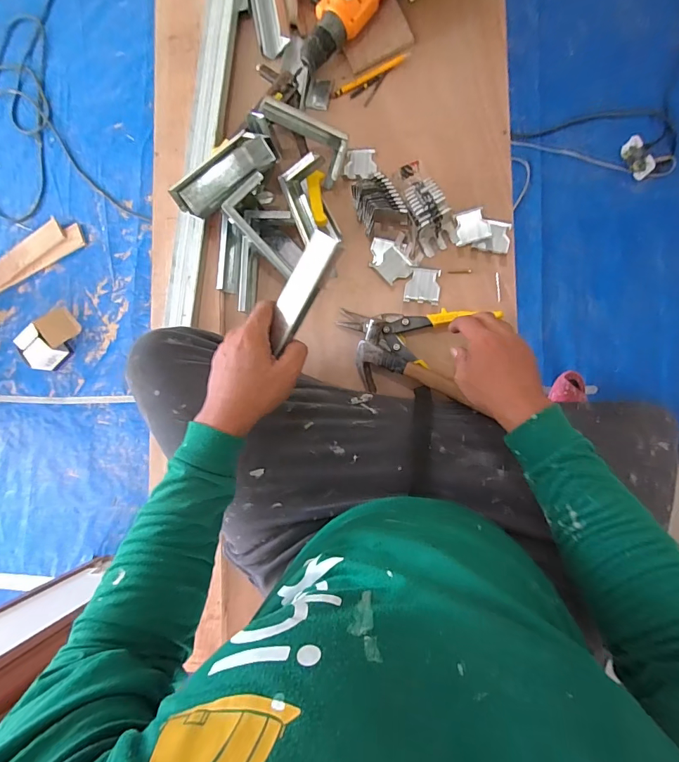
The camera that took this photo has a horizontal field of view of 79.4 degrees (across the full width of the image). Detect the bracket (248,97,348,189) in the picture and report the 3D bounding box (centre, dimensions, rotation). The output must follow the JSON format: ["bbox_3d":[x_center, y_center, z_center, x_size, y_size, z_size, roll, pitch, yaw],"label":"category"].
[{"bbox_3d":[-0.062,-0.372,0.633,0.152,0.042,0.071,22,93,-19],"label":"bracket"}]

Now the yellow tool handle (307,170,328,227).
[{"bbox_3d":[-0.034,-0.287,0.639,0.024,0.021,0.084,-4,86,10],"label":"yellow tool handle"}]

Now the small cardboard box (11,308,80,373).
[{"bbox_3d":[-1.059,-0.158,1.503,0.134,0.106,0.222,40,94,10],"label":"small cardboard box"}]

